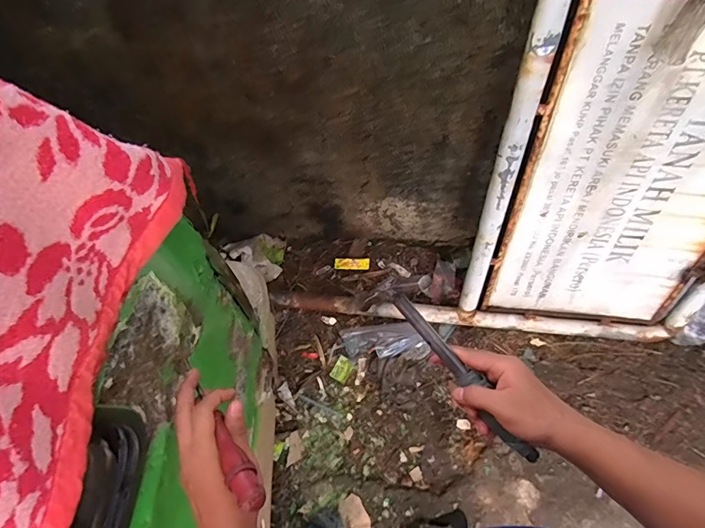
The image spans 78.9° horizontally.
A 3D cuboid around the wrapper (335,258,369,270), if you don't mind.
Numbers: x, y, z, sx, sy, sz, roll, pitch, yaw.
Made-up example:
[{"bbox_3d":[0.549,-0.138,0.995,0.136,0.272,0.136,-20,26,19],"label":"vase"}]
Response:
[{"bbox_3d":[-0.001,0.001,1.574,0.127,0.007,0.044,-1,74,6],"label":"wrapper"}]

